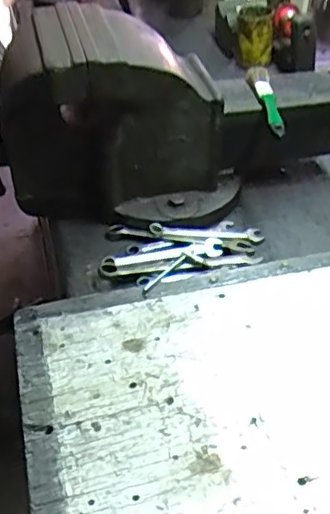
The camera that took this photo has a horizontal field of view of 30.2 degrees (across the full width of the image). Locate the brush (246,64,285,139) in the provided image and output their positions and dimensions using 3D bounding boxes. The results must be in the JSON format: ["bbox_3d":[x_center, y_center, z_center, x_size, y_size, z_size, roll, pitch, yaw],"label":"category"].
[{"bbox_3d":[0.152,-0.235,0.914,0.032,0.019,0.196,-3,43,-1],"label":"brush"}]

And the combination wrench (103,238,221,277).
[{"bbox_3d":[-0.003,0.001,0.865,0.177,0.009,0.041,-11,42,-12],"label":"combination wrench"}]

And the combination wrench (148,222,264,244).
[{"bbox_3d":[0.063,-0.036,0.906,0.171,0.012,0.031,4,40,-15],"label":"combination wrench"}]

